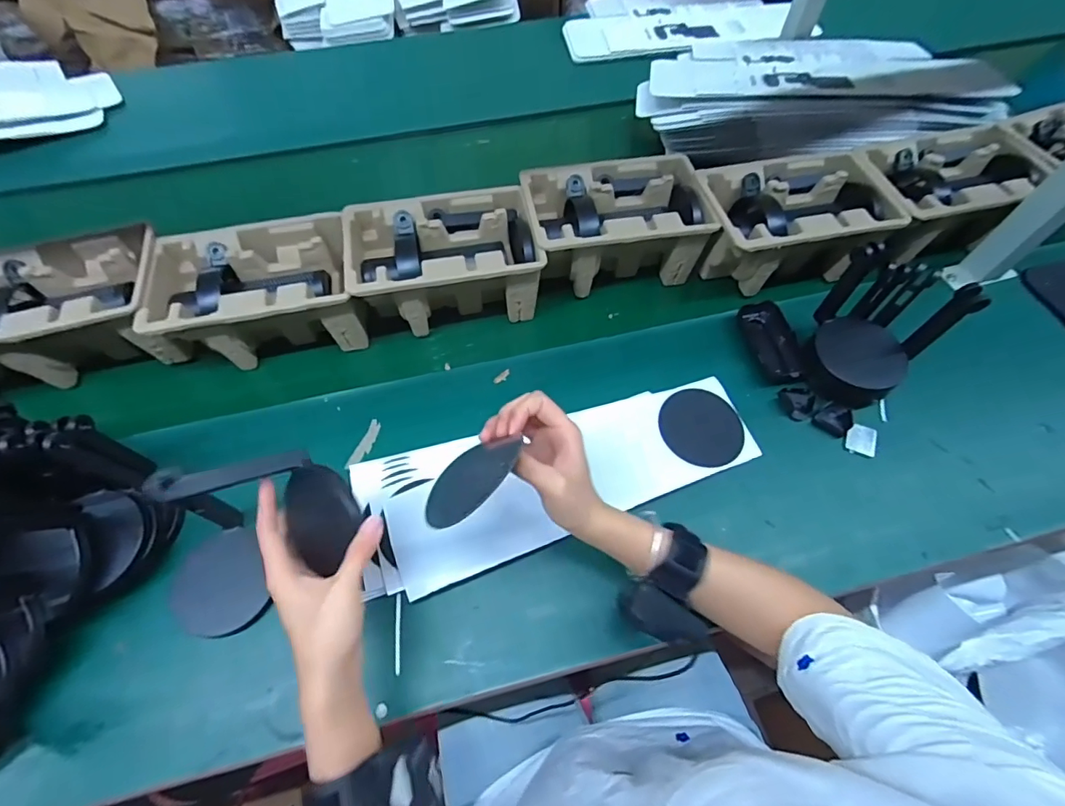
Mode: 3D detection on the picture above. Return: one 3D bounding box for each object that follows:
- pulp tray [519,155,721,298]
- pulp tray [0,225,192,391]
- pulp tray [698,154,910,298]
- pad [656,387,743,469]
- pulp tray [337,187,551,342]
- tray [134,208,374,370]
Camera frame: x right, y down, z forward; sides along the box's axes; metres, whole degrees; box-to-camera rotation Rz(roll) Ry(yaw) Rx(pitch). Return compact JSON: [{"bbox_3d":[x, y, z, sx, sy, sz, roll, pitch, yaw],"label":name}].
[{"bbox_3d":[0.101,-0.229,0.634,0.221,0.098,0.144,-7,58,-8],"label":"pulp tray"},{"bbox_3d":[-0.544,-0.103,0.574,0.230,0.114,0.145,-10,59,-9],"label":"pulp tray"},{"bbox_3d":[0.325,-0.231,0.630,0.223,0.098,0.147,-11,59,-10],"label":"pulp tray"},{"bbox_3d":[0.187,0.026,0.533,0.093,0.006,0.088,5,65,-11],"label":"pad"},{"bbox_3d":[-0.109,-0.169,0.612,0.216,0.115,0.141,-9,59,-9],"label":"pulp tray"},{"bbox_3d":[-0.324,-0.131,0.586,0.216,0.095,0.146,-10,59,-9],"label":"tray"}]

